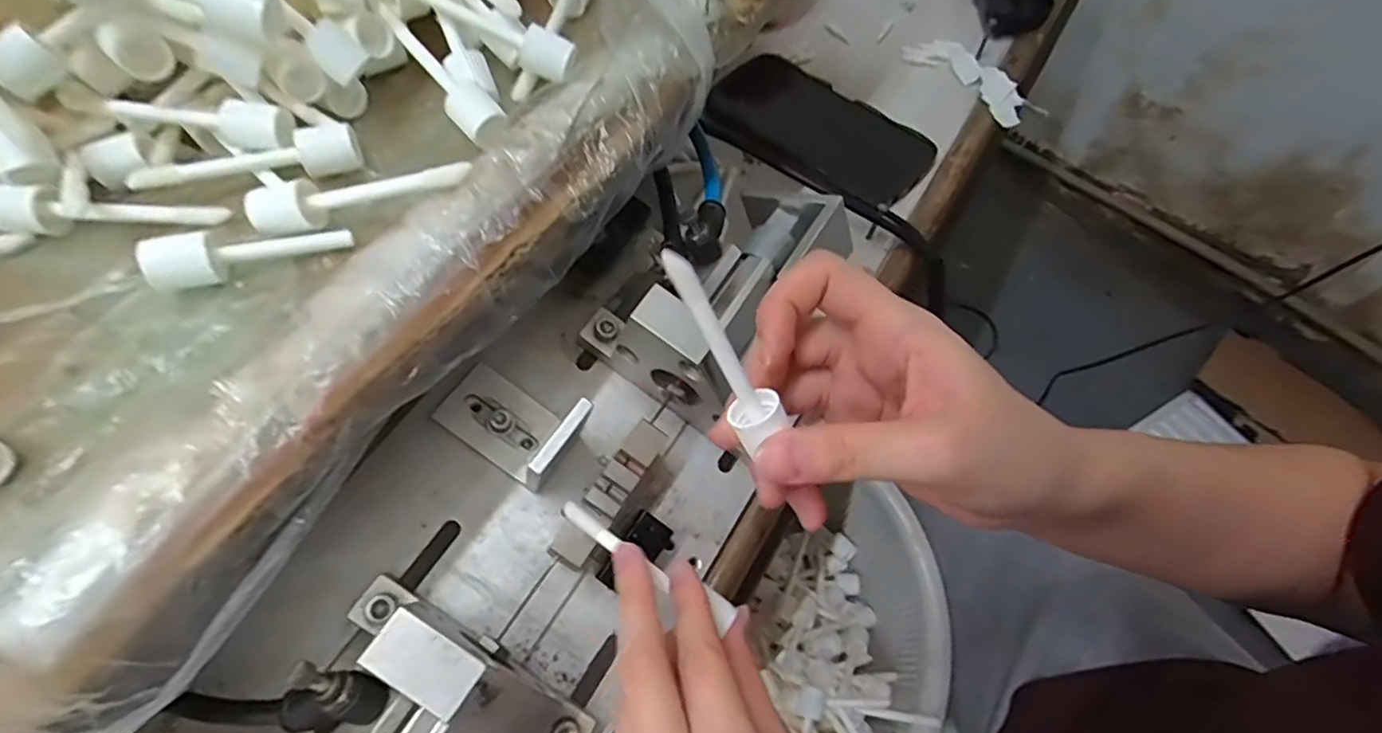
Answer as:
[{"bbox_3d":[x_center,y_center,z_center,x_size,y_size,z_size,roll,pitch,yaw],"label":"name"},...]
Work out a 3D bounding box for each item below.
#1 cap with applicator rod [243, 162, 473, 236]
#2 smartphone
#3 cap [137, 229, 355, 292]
[{"bbox_3d":[-0.124,-0.067,0.236,0.081,0.016,0.017,-12,62,-7],"label":"cap with applicator rod"},{"bbox_3d":[0.099,-0.183,0.471,0.167,0.011,0.071,39,68,19],"label":"smartphone"},{"bbox_3d":[-0.159,-0.042,0.227,0.064,0.016,0.015,-18,62,-28],"label":"cap"}]

